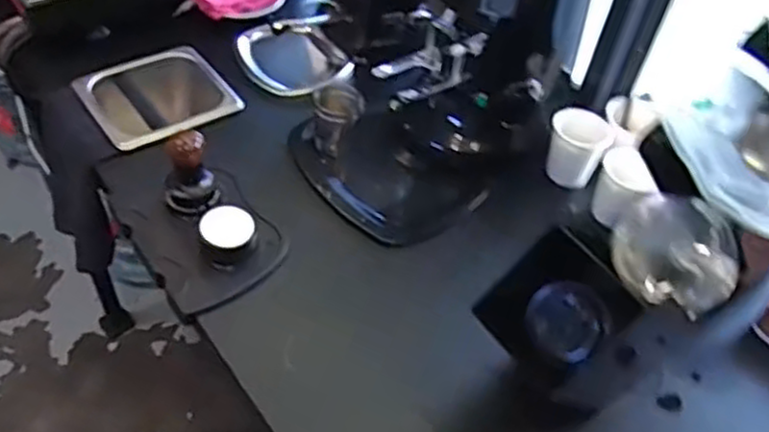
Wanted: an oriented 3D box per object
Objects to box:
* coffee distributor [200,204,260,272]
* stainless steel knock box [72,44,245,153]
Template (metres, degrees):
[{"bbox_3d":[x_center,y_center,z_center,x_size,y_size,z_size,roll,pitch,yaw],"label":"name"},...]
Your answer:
[{"bbox_3d":[-0.173,0.024,0.809,0.054,0.042,0.059,13,48,5],"label":"coffee distributor"},{"bbox_3d":[-0.309,-0.140,1.018,0.182,0.086,0.170,-30,58,-29],"label":"stainless steel knock box"}]

